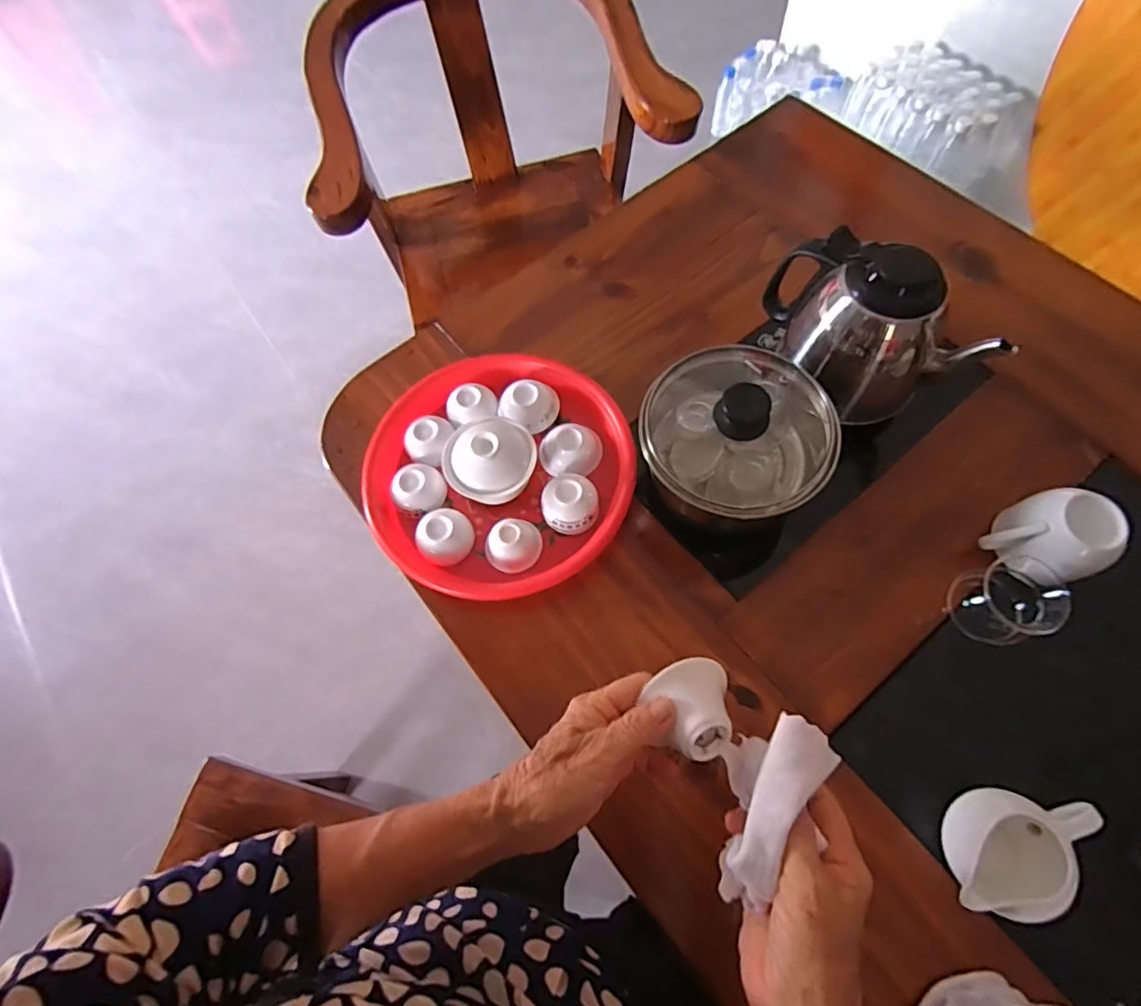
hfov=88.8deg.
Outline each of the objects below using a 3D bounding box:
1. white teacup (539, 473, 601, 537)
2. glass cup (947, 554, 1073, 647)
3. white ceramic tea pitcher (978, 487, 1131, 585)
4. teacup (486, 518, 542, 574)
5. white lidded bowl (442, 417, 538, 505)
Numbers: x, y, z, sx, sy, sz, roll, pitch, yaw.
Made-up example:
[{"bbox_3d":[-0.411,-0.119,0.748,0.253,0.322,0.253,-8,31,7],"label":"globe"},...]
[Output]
[{"bbox_3d":[0.000,0.000,0.546,0.052,0.035,0.053,1,66,4],"label":"white teacup"},{"bbox_3d":[0.365,0.081,0.483,0.063,0.056,0.063,-1,66,3],"label":"glass cup"},{"bbox_3d":[0.403,0.031,0.494,0.090,0.068,0.073,-16,66,-4],"label":"white ceramic tea pitcher"},{"bbox_3d":[-0.052,0.038,0.536,0.051,0.031,0.044,-24,67,-7],"label":"teacup"},{"bbox_3d":[-0.075,-0.041,0.550,0.084,0.062,0.078,-1,66,3],"label":"white lidded bowl"}]

